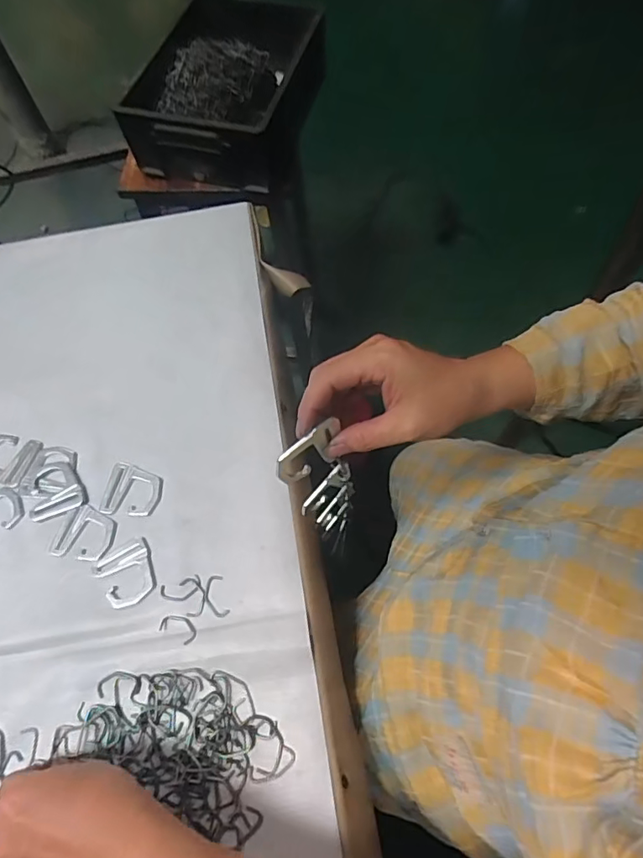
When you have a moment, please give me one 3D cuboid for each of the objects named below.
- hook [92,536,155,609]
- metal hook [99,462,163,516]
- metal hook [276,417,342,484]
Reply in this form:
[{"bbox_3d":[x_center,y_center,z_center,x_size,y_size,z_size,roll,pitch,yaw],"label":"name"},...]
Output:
[{"bbox_3d":[-0.165,0.124,0.437,0.047,0.004,0.048,-31,68,-10],"label":"hook"},{"bbox_3d":[-0.172,0.055,0.468,0.051,0.004,0.046,6,66,6],"label":"metal hook"},{"bbox_3d":[-0.008,0.015,0.338,0.050,0.036,0.012,-31,68,-10],"label":"metal hook"}]

